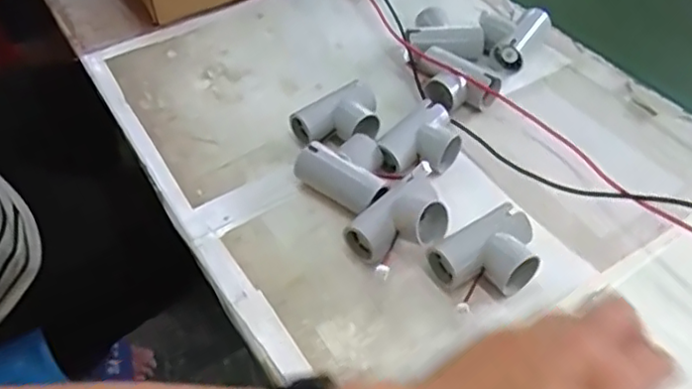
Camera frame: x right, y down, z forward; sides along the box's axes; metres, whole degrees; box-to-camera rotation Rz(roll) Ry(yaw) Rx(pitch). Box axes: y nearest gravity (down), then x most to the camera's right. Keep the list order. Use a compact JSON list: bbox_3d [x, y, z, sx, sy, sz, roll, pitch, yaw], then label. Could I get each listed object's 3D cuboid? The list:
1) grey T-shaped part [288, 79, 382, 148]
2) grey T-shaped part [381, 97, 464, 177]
[{"bbox_3d":[-0.004,-0.066,0.556,0.075,0.040,0.049,-27,52,-23],"label":"grey T-shaped part"},{"bbox_3d":[0.067,-0.046,0.537,0.048,0.033,0.076,34,56,28],"label":"grey T-shaped part"}]

